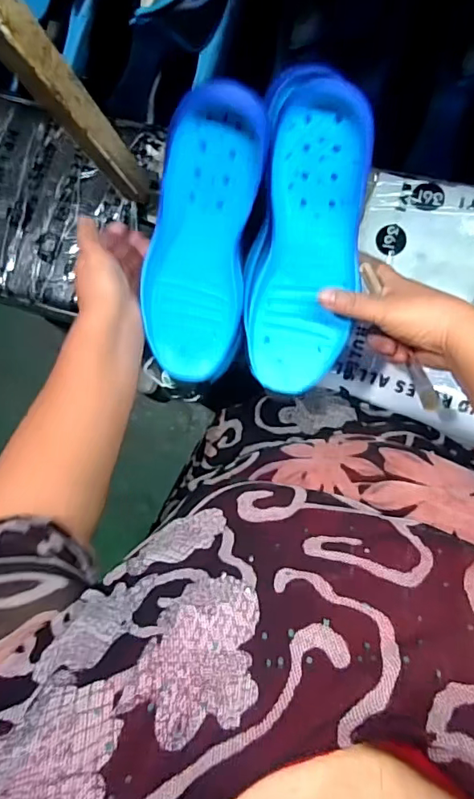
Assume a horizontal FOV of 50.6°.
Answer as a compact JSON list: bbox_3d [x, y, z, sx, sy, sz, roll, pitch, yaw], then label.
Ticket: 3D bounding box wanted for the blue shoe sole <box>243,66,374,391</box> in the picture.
[{"bbox_3d":[0.056,-0.128,0.421,0.090,0.026,0.245,9,115,8],"label":"blue shoe sole"}]

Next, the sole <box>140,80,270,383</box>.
[{"bbox_3d":[-0.031,-0.130,0.434,0.083,0.033,0.241,16,124,8],"label":"sole"}]

